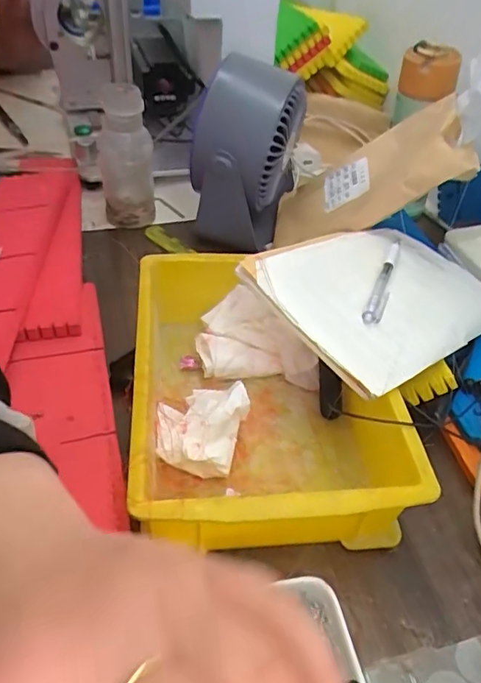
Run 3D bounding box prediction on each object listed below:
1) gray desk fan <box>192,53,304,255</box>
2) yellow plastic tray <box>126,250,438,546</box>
[{"bbox_3d":[0.007,-0.189,0.566,0.110,0.180,0.113,5,44,0],"label":"gray desk fan"},{"bbox_3d":[0.013,0.036,0.399,0.178,0.079,0.244,-1,44,-7],"label":"yellow plastic tray"}]

